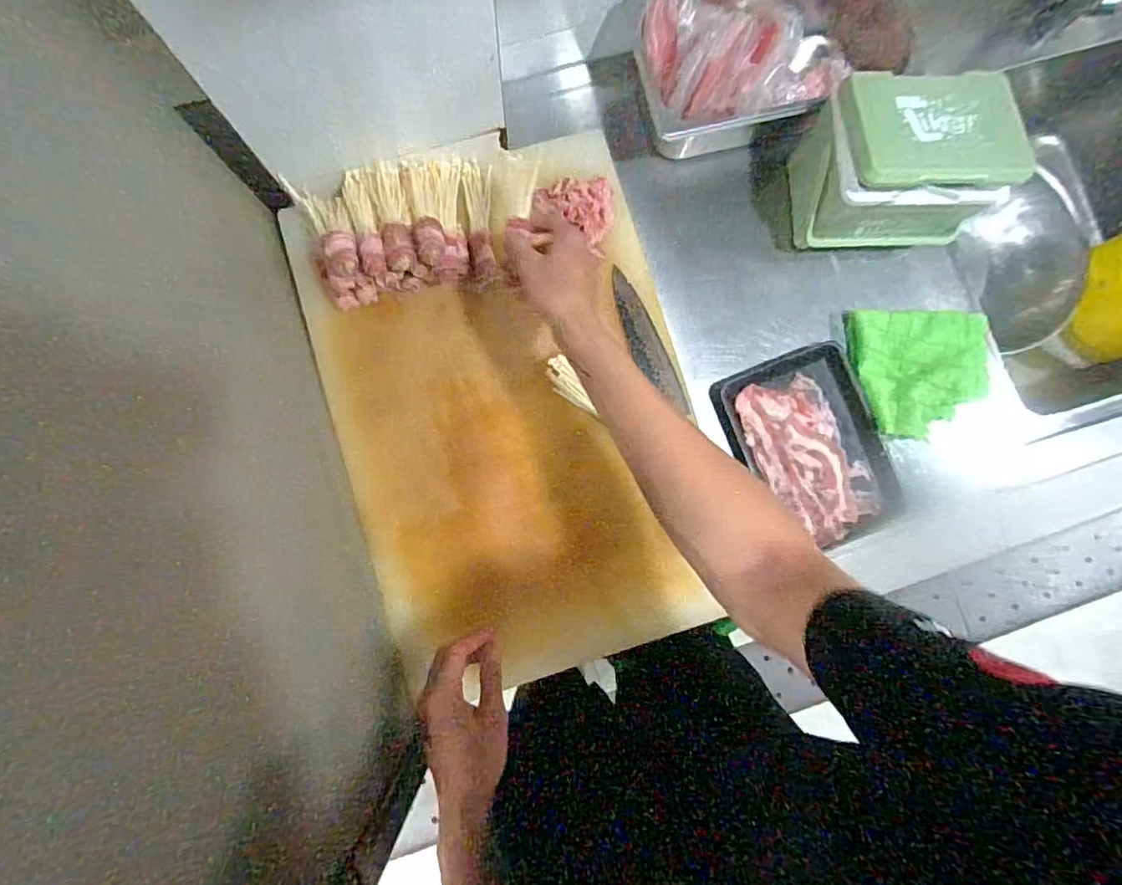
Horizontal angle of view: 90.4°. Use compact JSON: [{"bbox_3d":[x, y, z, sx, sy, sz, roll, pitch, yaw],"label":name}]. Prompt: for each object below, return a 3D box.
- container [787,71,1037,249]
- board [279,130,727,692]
[{"bbox_3d":[0.365,-0.298,0.603,0.176,0.130,0.126,-3,84,-3],"label":"container"},{"bbox_3d":[-0.050,-0.035,0.628,0.390,0.031,0.568,-15,85,-4],"label":"board"}]

